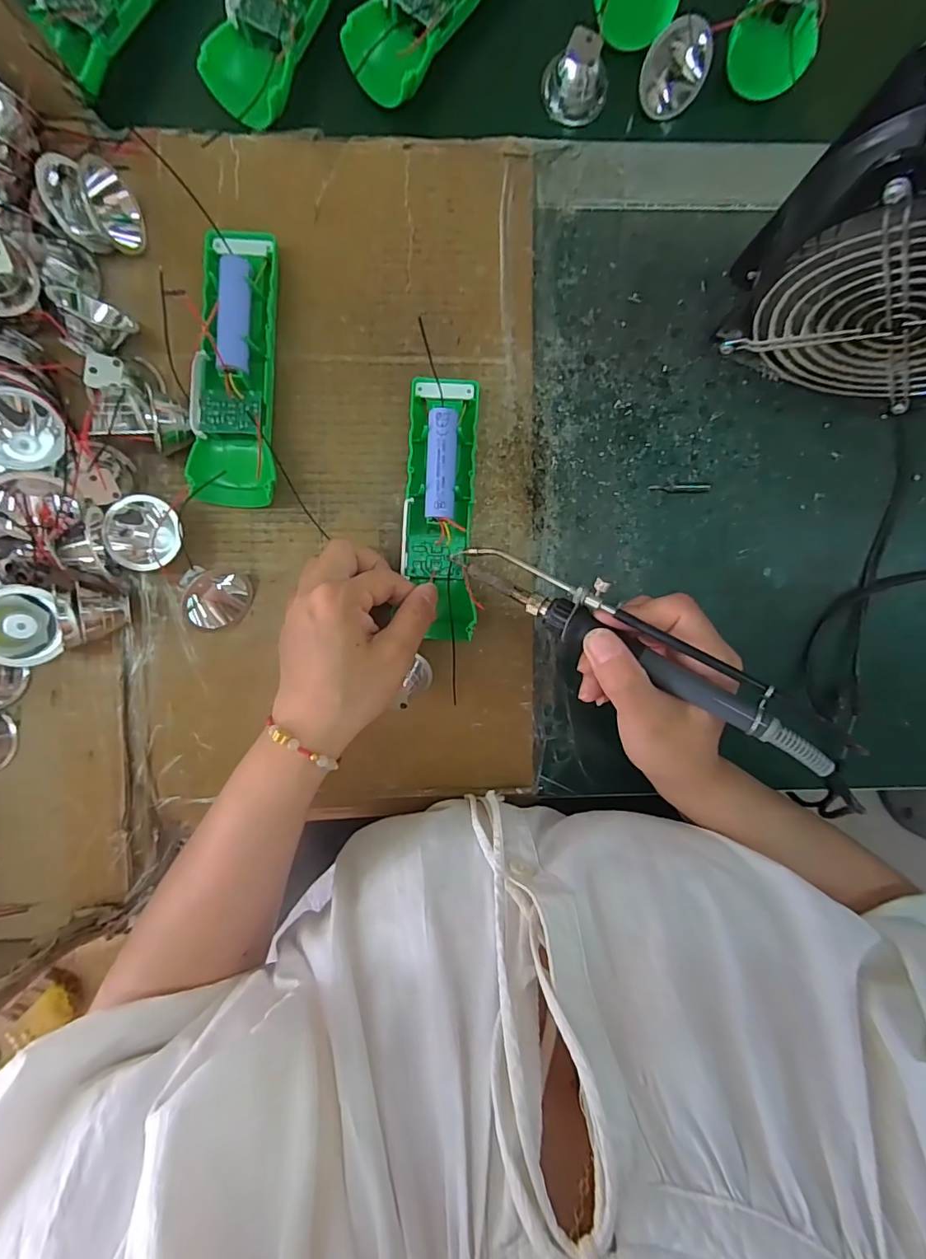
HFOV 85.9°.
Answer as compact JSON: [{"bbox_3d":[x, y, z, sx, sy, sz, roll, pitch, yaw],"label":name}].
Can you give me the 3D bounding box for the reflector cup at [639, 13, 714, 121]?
[{"bbox_3d":[0.131,-0.353,0.315,0.043,0.028,0.039,-35,127,20],"label":"reflector cup"}]

